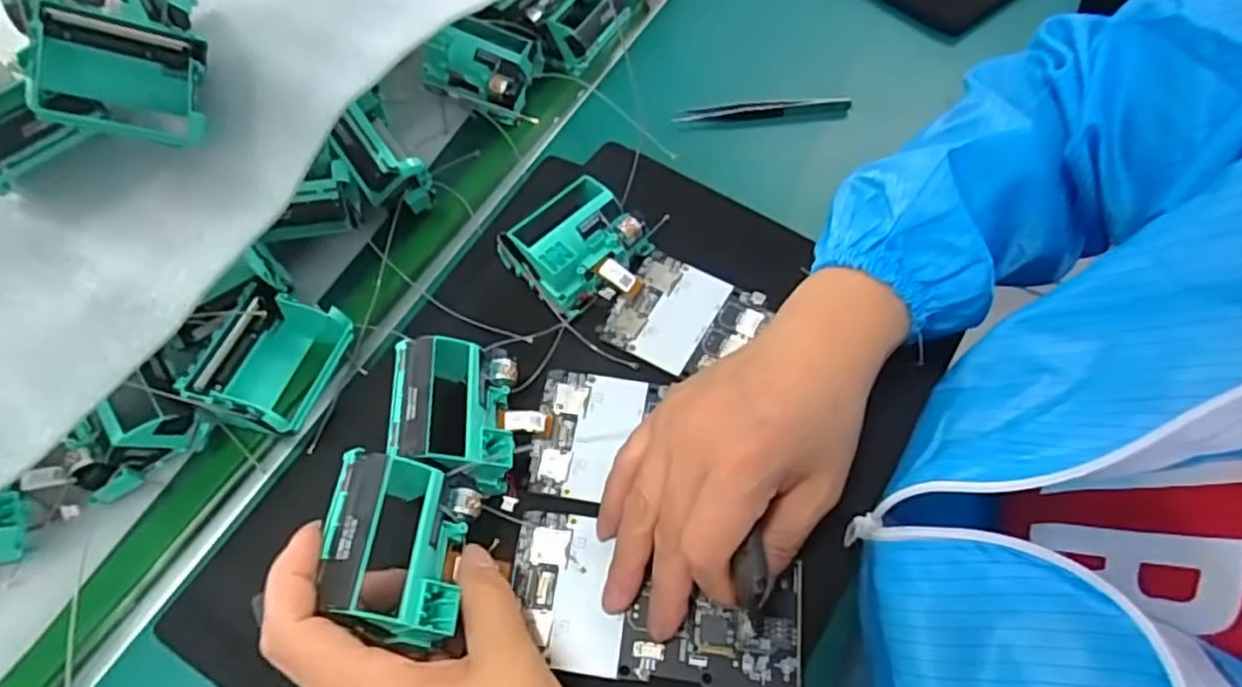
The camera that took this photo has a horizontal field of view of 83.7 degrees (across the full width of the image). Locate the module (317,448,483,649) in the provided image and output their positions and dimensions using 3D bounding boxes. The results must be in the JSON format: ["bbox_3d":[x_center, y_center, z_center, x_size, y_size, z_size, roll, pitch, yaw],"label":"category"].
[{"bbox_3d":[-0.087,0.079,0.269,0.050,0.034,0.068,2,62,1],"label":"module"}]

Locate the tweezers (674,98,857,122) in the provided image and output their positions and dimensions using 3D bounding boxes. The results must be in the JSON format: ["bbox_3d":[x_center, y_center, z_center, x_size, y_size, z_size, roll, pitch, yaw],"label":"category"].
[{"bbox_3d":[0.100,-0.168,0.496,0.125,0.007,0.011,-6,59,-1],"label":"tweezers"}]

